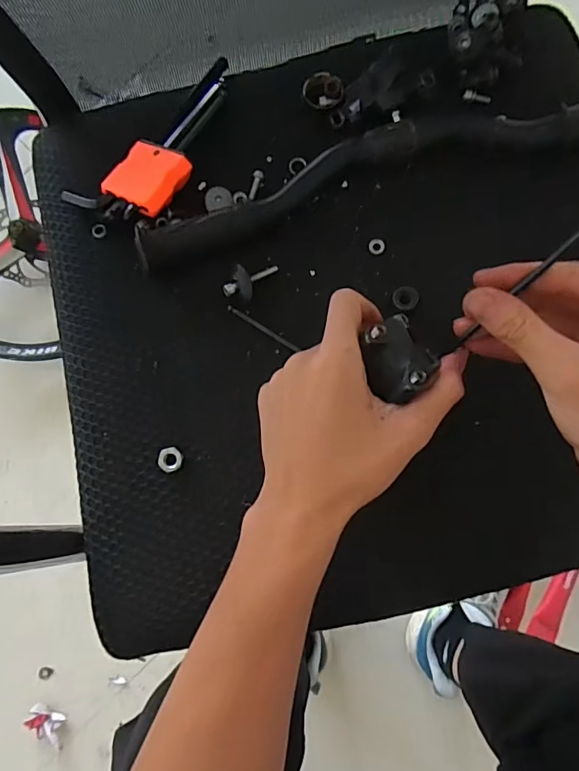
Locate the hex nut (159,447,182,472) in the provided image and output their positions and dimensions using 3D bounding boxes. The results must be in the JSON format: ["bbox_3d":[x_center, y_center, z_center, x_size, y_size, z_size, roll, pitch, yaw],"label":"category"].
[{"bbox_3d":[-0.085,0.053,0.343,0.016,0.004,0.017,-1,82,2],"label":"hex nut"}]

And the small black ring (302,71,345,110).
[{"bbox_3d":[0.027,-0.234,0.381,0.034,0.004,0.029,31,85,6],"label":"small black ring"}]

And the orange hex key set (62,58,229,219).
[{"bbox_3d":[-0.098,-0.199,0.379,0.078,0.024,0.164,27,73,6],"label":"orange hex key set"}]

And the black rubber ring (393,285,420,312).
[{"bbox_3d":[0.086,-0.065,0.354,0.018,0.006,0.020,21,84,5],"label":"black rubber ring"}]

